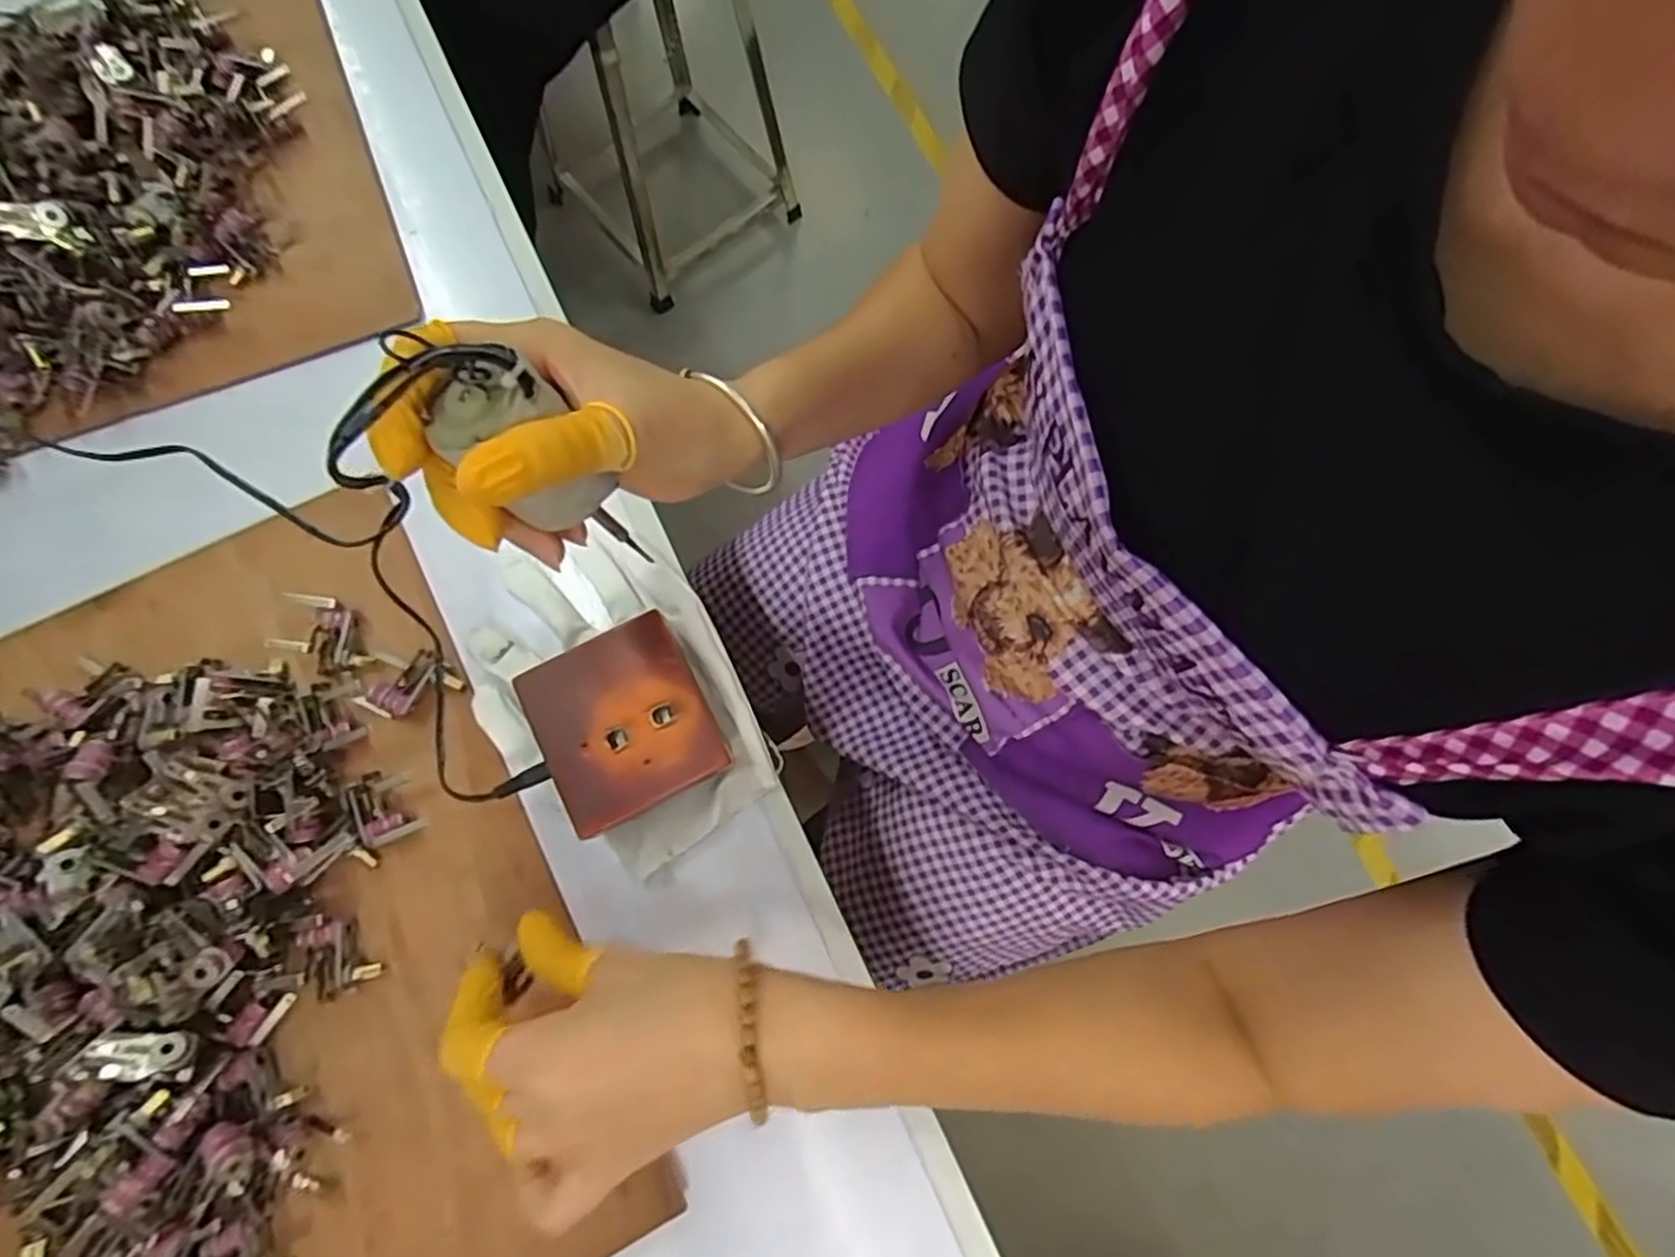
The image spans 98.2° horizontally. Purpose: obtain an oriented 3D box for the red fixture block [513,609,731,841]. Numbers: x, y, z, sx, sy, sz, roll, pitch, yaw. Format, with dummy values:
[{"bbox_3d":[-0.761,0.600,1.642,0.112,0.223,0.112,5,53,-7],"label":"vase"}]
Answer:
[{"bbox_3d":[-0.102,0.046,0.352,0.076,0.034,0.083,-26,79,-7],"label":"red fixture block"}]

